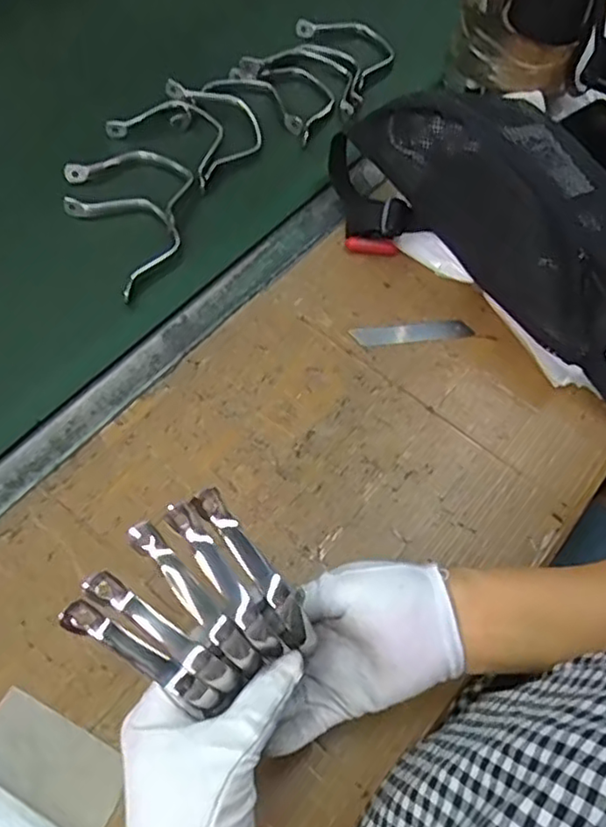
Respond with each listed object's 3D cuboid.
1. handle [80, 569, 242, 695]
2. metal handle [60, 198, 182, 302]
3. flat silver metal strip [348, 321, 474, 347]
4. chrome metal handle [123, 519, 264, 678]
[{"bbox_3d":[-0.071,0.108,0.323,0.091,0.016,0.013,32,64,12],"label":"handle"},{"bbox_3d":[-0.155,-0.163,0.585,0.075,0.013,0.135,-29,66,-18],"label":"metal handle"},{"bbox_3d":[0.095,-0.069,0.556,0.103,0.005,0.021,-6,59,-8],"label":"flat silver metal strip"},{"bbox_3d":[-0.056,0.092,0.330,0.014,0.016,0.096,-39,74,-21],"label":"chrome metal handle"}]

